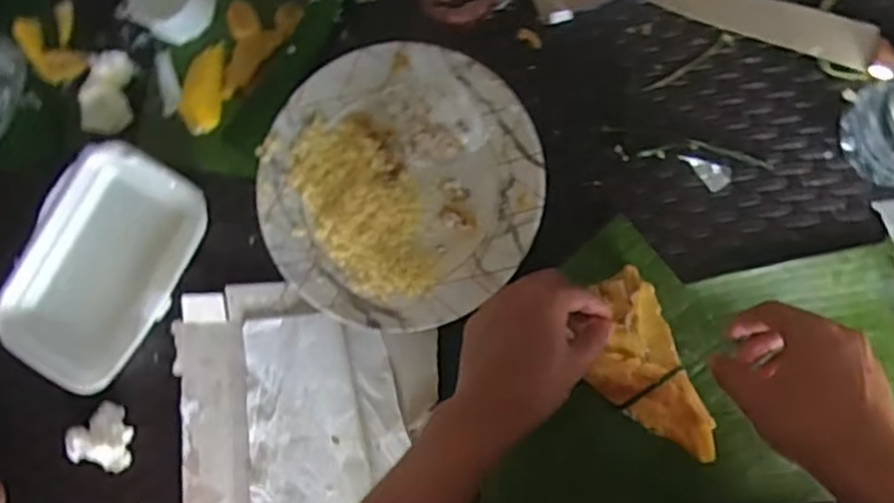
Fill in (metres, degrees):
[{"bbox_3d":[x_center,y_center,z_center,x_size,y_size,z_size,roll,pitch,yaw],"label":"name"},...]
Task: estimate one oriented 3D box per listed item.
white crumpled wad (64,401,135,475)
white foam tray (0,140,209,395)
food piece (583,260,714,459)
[{"bbox_3d":[-0.281,0.154,0.581,0.045,0.031,0.056,-16,85,4],"label":"white crumpled wad"},{"bbox_3d":[-0.277,0.013,0.578,0.119,0.045,0.190,30,93,8],"label":"white foam tray"},{"bbox_3d":[0.141,0.088,0.522,0.064,0.024,0.142,-22,82,7],"label":"food piece"}]

